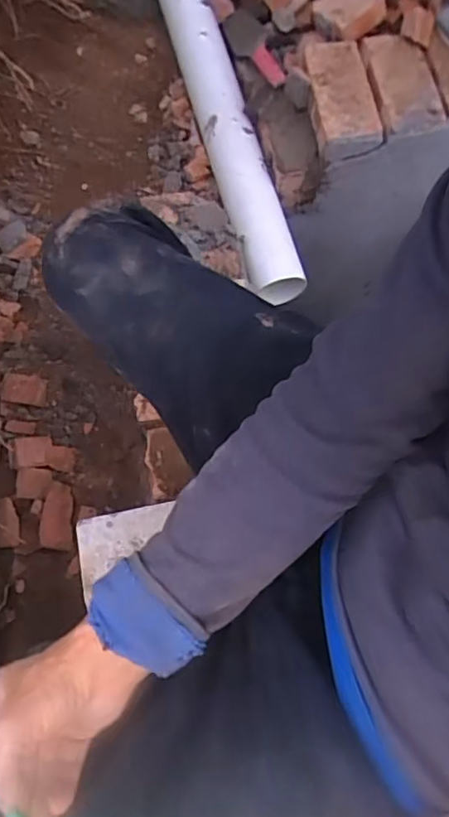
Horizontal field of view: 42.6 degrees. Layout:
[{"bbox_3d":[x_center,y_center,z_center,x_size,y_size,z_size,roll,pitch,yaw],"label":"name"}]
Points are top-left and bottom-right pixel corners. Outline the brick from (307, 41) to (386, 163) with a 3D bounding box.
[{"bbox_3d":[0.222,-0.583,1.091,0.107,0.053,0.228,-8,73,-4],"label":"brick"}]

